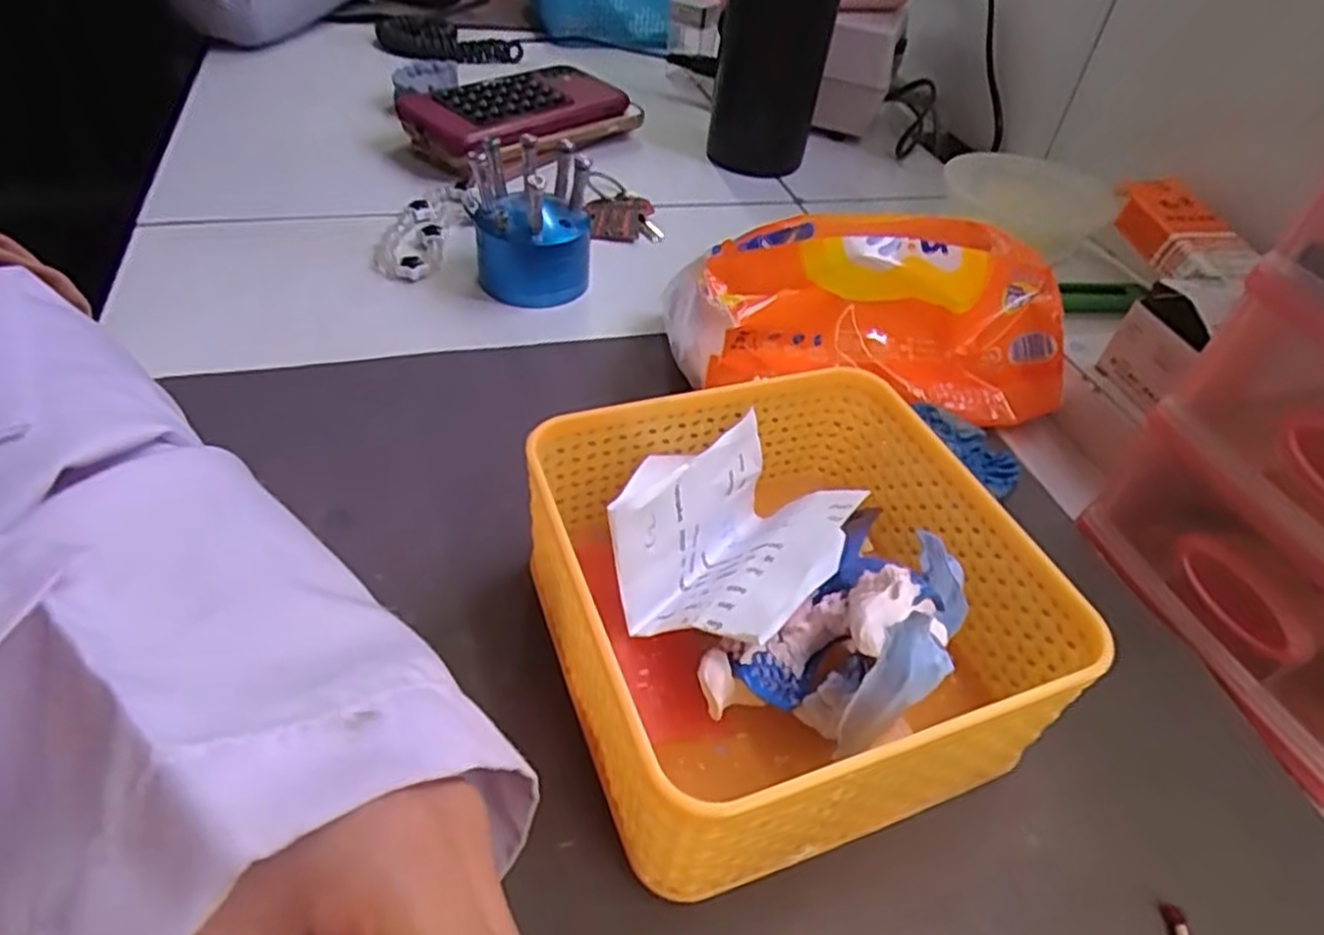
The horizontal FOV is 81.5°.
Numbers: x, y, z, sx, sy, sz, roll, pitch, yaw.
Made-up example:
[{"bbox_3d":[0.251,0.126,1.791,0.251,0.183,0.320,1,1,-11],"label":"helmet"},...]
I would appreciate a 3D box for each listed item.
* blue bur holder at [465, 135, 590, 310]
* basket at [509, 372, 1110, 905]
[{"bbox_3d":[-0.068,-0.126,0.398,0.059,0.068,0.052,-3,44,-11],"label":"blue bur holder"},{"bbox_3d":[0.035,0.040,0.238,0.134,0.066,0.132,-10,46,-18],"label":"basket"}]

